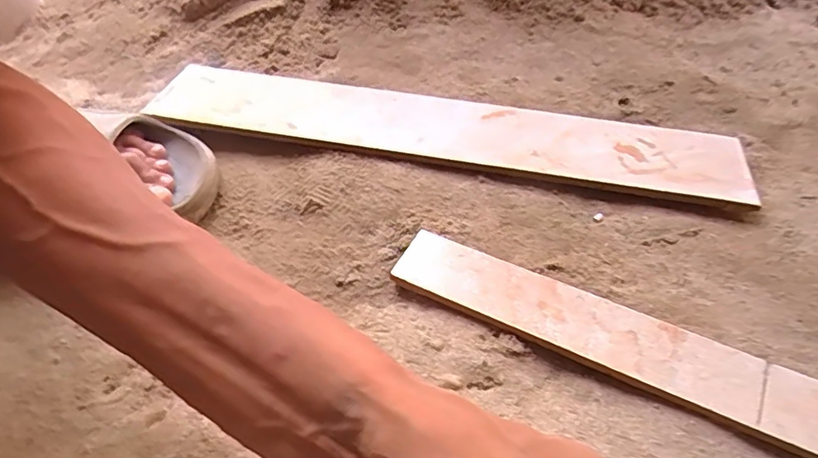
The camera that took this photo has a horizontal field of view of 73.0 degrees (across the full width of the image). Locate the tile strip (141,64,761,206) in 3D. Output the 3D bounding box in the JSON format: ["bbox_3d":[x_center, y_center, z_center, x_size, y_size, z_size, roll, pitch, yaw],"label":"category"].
[{"bbox_3d":[0.022,-0.086,0.468,0.484,0.011,0.094,9,46,9],"label":"tile strip"}]

